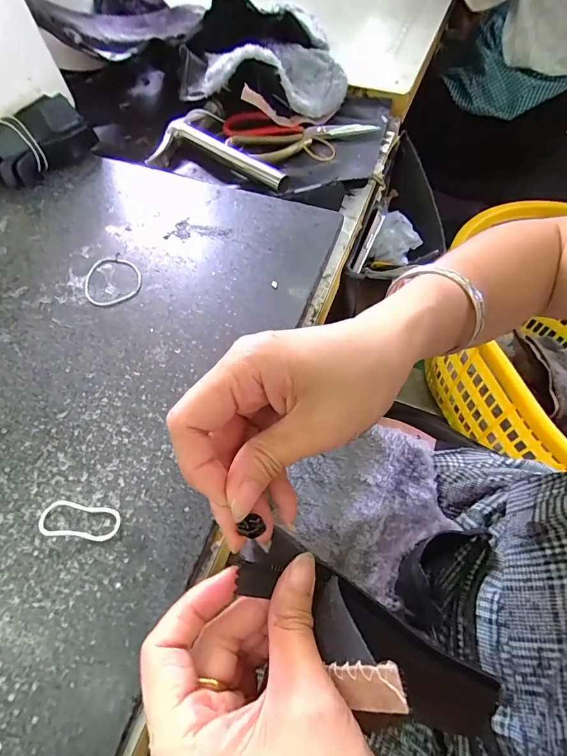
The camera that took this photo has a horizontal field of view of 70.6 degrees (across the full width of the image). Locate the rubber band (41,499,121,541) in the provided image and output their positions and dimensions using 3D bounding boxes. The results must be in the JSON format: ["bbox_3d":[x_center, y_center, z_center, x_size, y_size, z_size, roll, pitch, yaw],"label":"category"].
[{"bbox_3d":[-0.129,0.090,0.252,0.050,0.006,0.022,9,59,5],"label":"rubber band"}]

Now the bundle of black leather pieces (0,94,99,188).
[{"bbox_3d":[-0.258,-0.249,0.427,0.050,0.052,0.119,27,62,16],"label":"bundle of black leather pieces"}]

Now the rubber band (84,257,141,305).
[{"bbox_3d":[-0.152,-0.089,0.357,0.048,0.004,0.057,-11,59,-6],"label":"rubber band"}]

